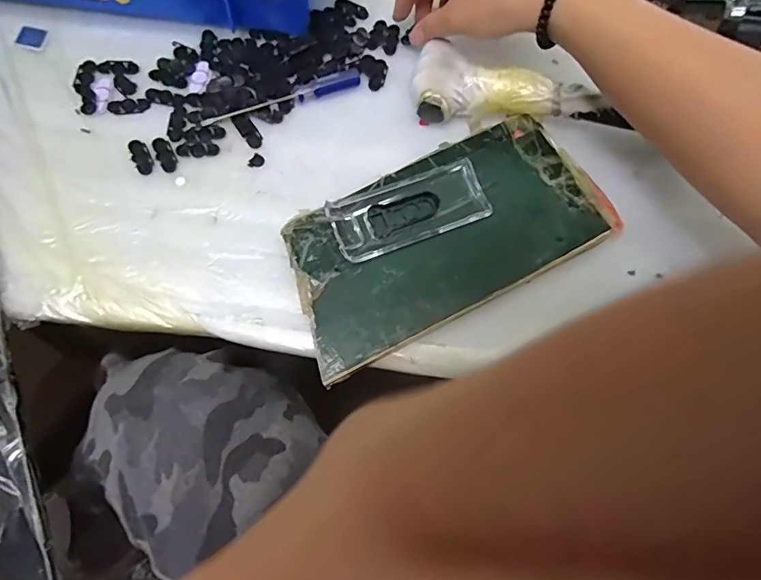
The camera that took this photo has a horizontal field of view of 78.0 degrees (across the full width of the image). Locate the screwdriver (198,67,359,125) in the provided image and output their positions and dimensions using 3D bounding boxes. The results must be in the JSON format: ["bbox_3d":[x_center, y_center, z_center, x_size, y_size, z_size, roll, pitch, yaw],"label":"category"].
[{"bbox_3d":[-0.074,-0.148,0.362,0.124,0.009,0.018,-23,74,-11],"label":"screwdriver"}]

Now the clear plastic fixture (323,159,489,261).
[{"bbox_3d":[0.020,-0.053,0.317,0.105,0.013,0.043,-20,74,-10],"label":"clear plastic fixture"}]

